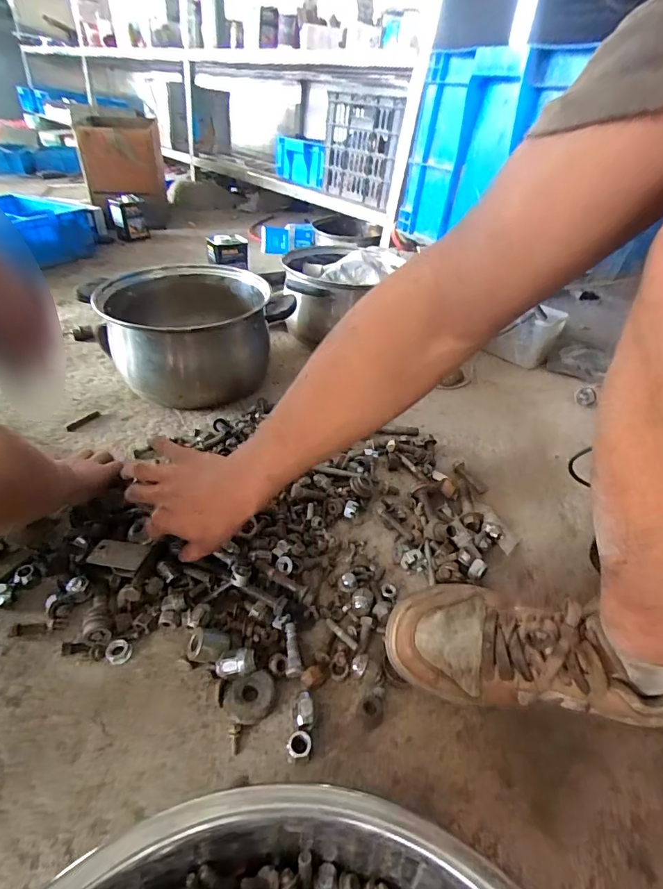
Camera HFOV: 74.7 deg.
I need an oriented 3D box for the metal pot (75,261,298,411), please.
[{"bbox_3d":[-0.256,-0.199,0.777,0.275,0.162,0.284,4,38,-3],"label":"metal pot"}]

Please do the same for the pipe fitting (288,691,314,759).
[{"bbox_3d":[-0.024,0.237,0.366,0.018,0.023,0.050,10,38,4],"label":"pipe fitting"}]

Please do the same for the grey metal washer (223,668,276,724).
[{"bbox_3d":[-0.071,0.221,0.379,0.044,0.020,0.040,4,38,-3],"label":"grey metal washer"}]

